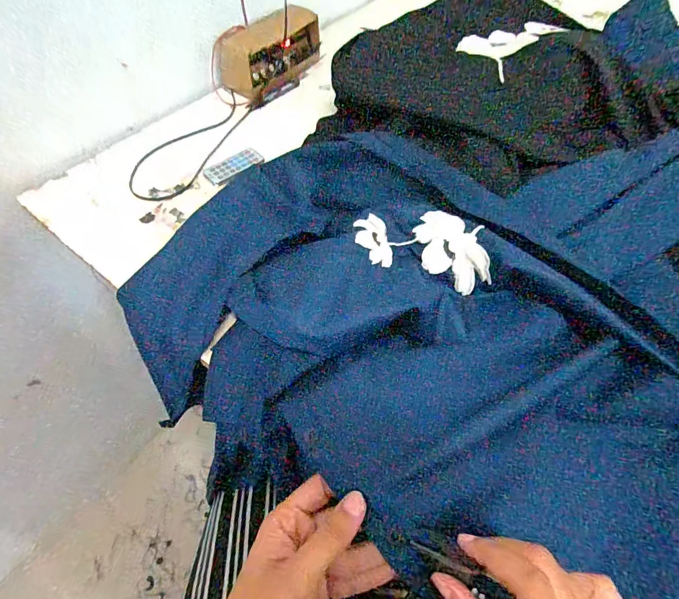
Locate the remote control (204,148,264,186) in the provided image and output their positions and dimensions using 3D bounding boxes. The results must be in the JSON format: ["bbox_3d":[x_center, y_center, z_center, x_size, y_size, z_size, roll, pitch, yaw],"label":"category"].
[{"bbox_3d":[-0.151,-0.190,0.576,0.081,0.009,0.035,-35,62,-21],"label":"remote control"}]

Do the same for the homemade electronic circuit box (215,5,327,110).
[{"bbox_3d":[-0.115,-0.431,0.698,0.094,0.086,0.185,35,63,22],"label":"homemade electronic circuit box"}]

